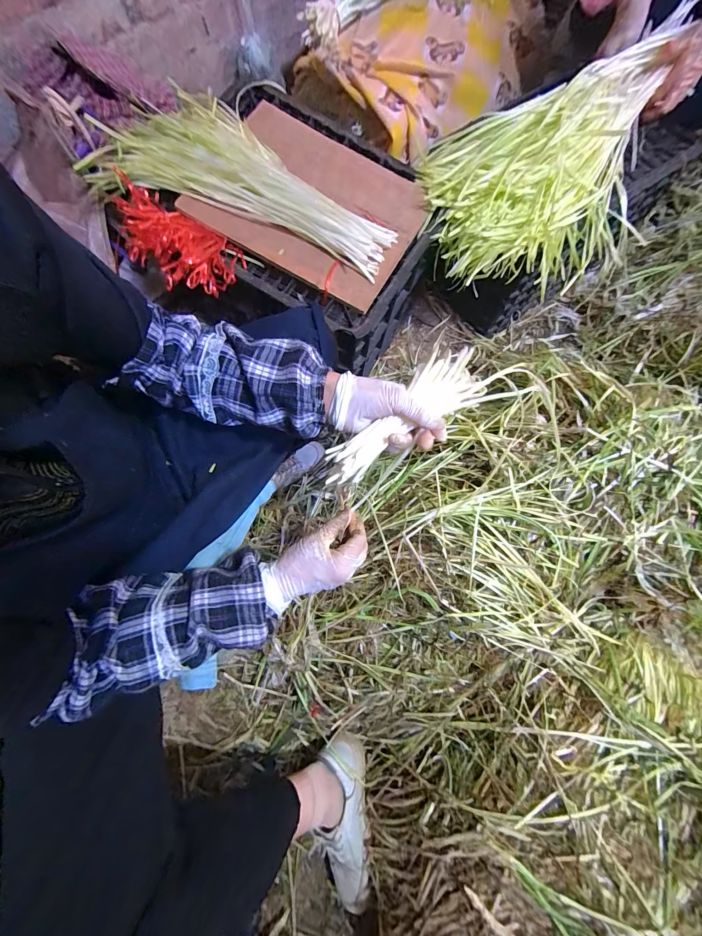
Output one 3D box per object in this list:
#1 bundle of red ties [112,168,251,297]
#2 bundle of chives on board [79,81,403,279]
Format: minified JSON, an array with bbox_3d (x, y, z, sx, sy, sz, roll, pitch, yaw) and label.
[{"bbox_3d":[-0.274,-0.371,0.524,0.178,0.098,0.121,23,77,6],"label":"bundle of red ties"},{"bbox_3d":[-0.201,-0.512,0.564,0.588,0.052,0.207,28,78,7],"label":"bundle of chives on board"}]

